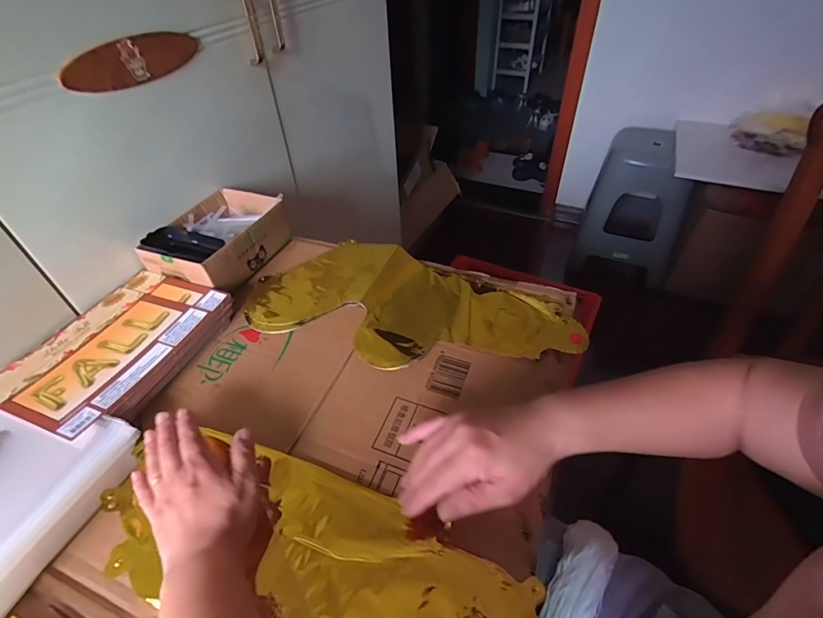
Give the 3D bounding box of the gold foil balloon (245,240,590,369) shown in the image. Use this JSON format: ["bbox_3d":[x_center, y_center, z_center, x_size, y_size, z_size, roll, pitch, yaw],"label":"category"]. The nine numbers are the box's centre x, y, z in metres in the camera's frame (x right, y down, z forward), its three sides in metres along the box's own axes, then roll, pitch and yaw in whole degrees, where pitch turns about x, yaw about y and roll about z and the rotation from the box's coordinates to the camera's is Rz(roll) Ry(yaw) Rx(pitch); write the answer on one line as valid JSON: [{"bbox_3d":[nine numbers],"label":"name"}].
[{"bbox_3d":[-0.002,-0.005,0.548,0.423,0.019,0.202,17,47,18],"label":"gold foil balloon"}]

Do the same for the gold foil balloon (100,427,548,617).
[{"bbox_3d":[-0.065,0.225,0.343,0.417,0.027,0.146,20,48,19],"label":"gold foil balloon"}]

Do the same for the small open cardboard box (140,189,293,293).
[{"bbox_3d":[-0.285,-0.103,0.619,0.128,0.065,0.180,14,46,15],"label":"small open cardboard box"}]

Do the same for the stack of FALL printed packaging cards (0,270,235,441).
[{"bbox_3d":[-0.351,0.044,0.496,0.174,0.031,0.222,13,46,14],"label":"stack of FALL printed packaging cards"}]

